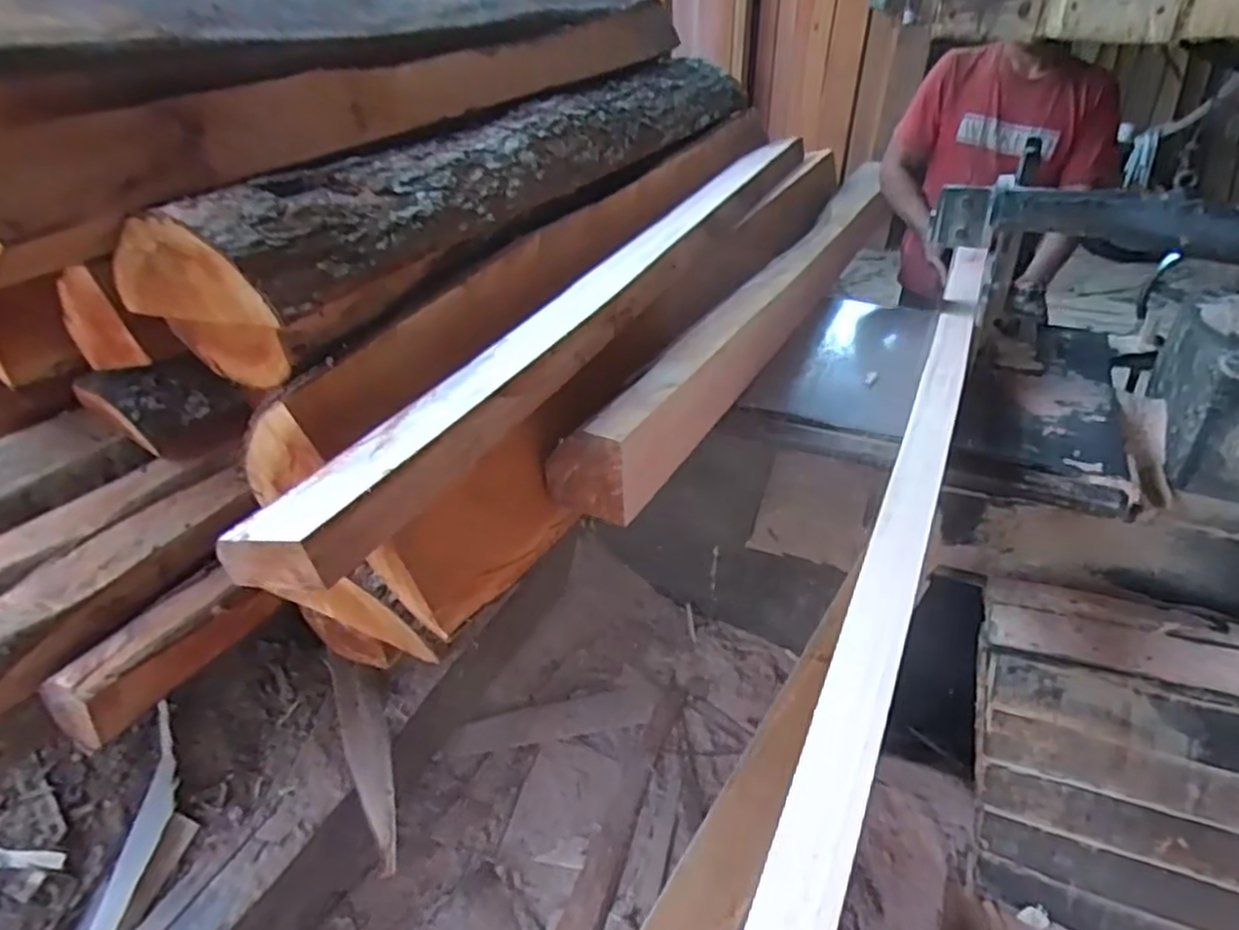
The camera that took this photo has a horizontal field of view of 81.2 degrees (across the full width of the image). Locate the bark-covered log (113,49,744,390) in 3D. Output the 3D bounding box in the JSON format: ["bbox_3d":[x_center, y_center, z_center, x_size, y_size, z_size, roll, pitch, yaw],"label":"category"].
[{"bbox_3d":[-0.178,-0.685,1.676,0.269,0.240,1.820,16,37,24],"label":"bark-covered log"}]

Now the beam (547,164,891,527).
[{"bbox_3d":[0.361,-0.380,1.676,0.137,0.158,1.633,17,38,25],"label":"beam"}]

